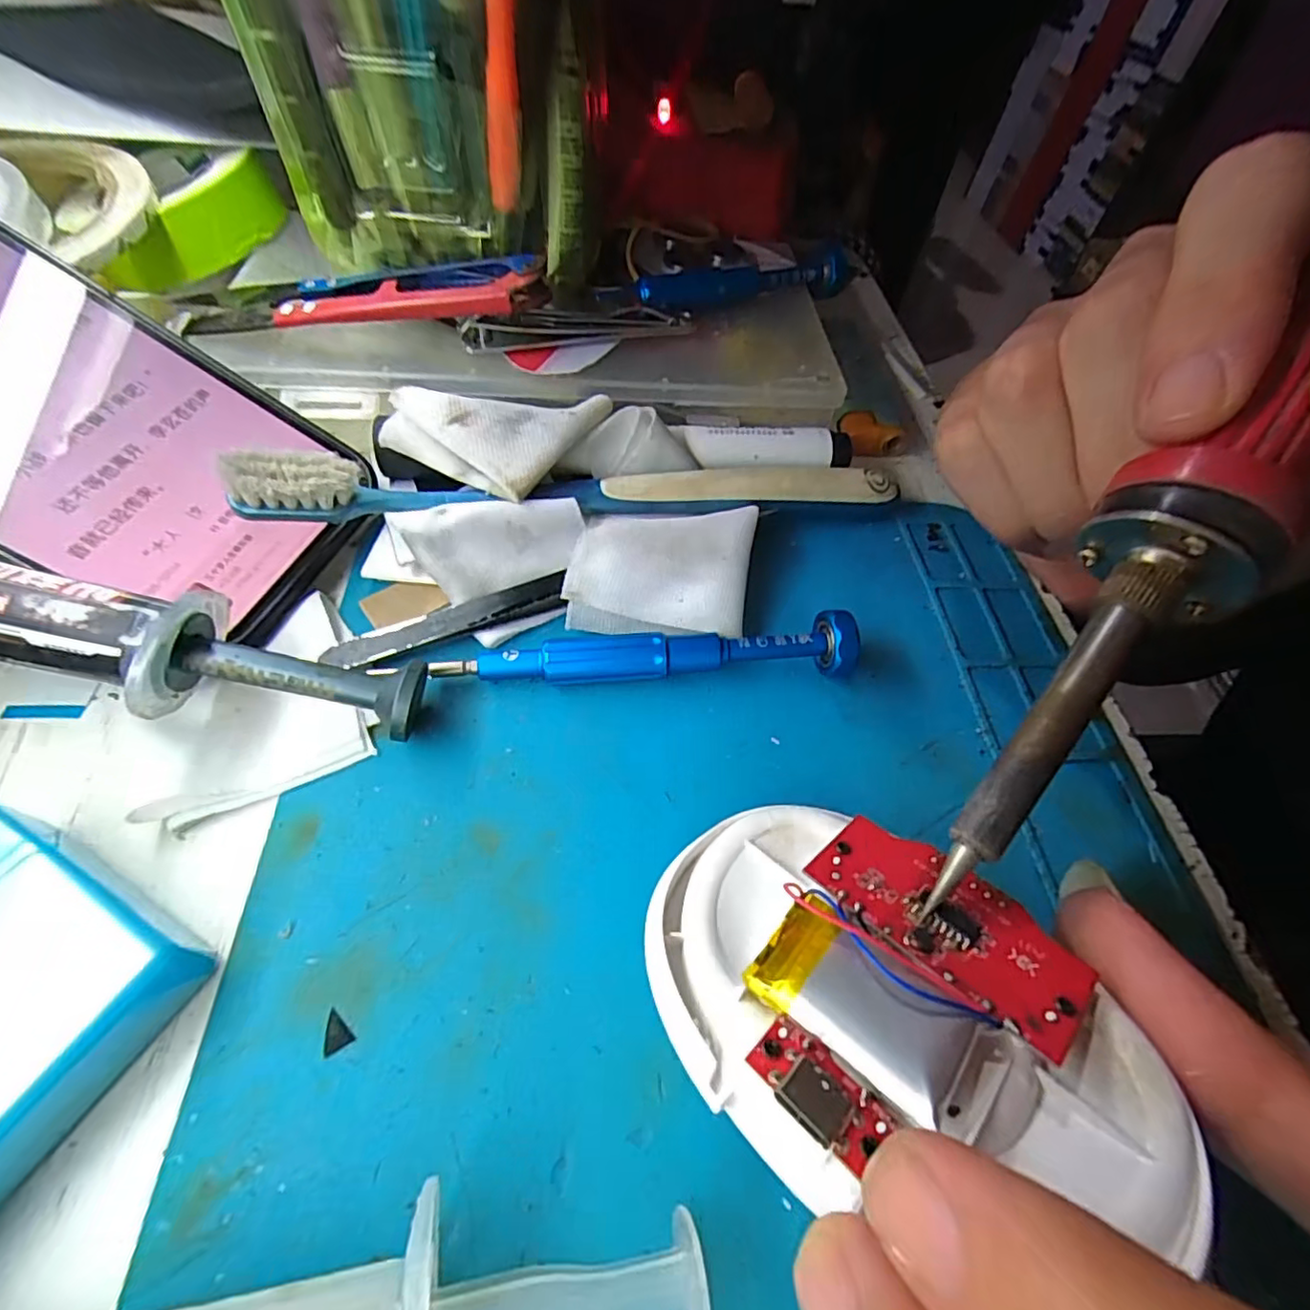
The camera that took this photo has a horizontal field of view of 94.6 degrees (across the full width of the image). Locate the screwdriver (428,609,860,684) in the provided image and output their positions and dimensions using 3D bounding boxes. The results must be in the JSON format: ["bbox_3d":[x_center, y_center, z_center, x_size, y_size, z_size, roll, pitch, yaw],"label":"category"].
[{"bbox_3d":[-0.002,-0.002,0.150,0.101,0.016,0.015,1,55,-3],"label":"screwdriver"}]

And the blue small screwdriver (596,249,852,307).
[{"bbox_3d":[0.027,-0.126,0.207,0.094,0.010,0.010,-18,58,-16],"label":"blue small screwdriver"}]

